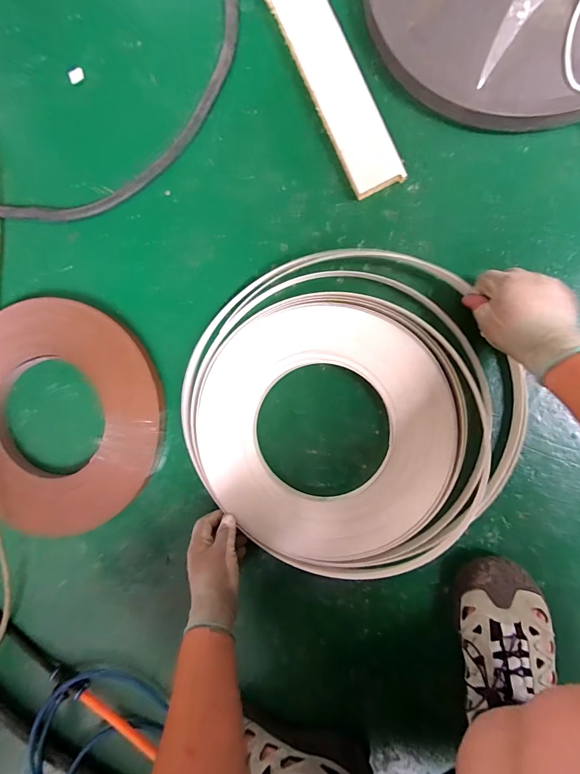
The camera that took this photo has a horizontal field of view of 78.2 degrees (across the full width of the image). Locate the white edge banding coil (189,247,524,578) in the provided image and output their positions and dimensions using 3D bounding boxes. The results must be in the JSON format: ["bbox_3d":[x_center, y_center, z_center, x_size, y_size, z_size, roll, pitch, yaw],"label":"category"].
[{"bbox_3d":[0.076,0.034,0.510,0.457,0.032,0.444,0,91,8],"label":"white edge banding coil"}]

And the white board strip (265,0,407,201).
[{"bbox_3d":[0.058,-0.432,0.500,0.070,0.022,0.343,-24,88,8],"label":"white board strip"}]

